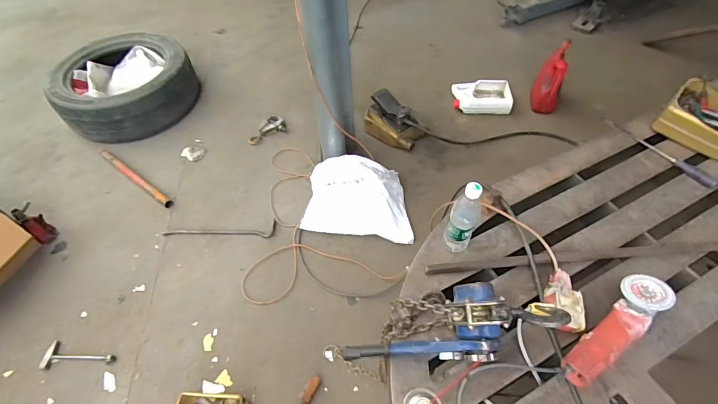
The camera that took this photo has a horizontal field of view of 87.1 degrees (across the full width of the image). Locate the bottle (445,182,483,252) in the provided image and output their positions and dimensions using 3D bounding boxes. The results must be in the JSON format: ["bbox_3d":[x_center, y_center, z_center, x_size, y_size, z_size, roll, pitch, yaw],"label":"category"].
[{"bbox_3d":[0.240,0.038,0.864,0.061,0.226,0.070,19,56,15],"label":"bottle"}]

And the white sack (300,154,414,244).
[{"bbox_3d":[0.009,-0.036,1.613,0.466,0.195,0.320,8,54,8],"label":"white sack"}]

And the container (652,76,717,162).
[{"bbox_3d":[1.074,-0.233,1.116,0.215,0.116,0.293,-31,58,-20],"label":"container"}]

